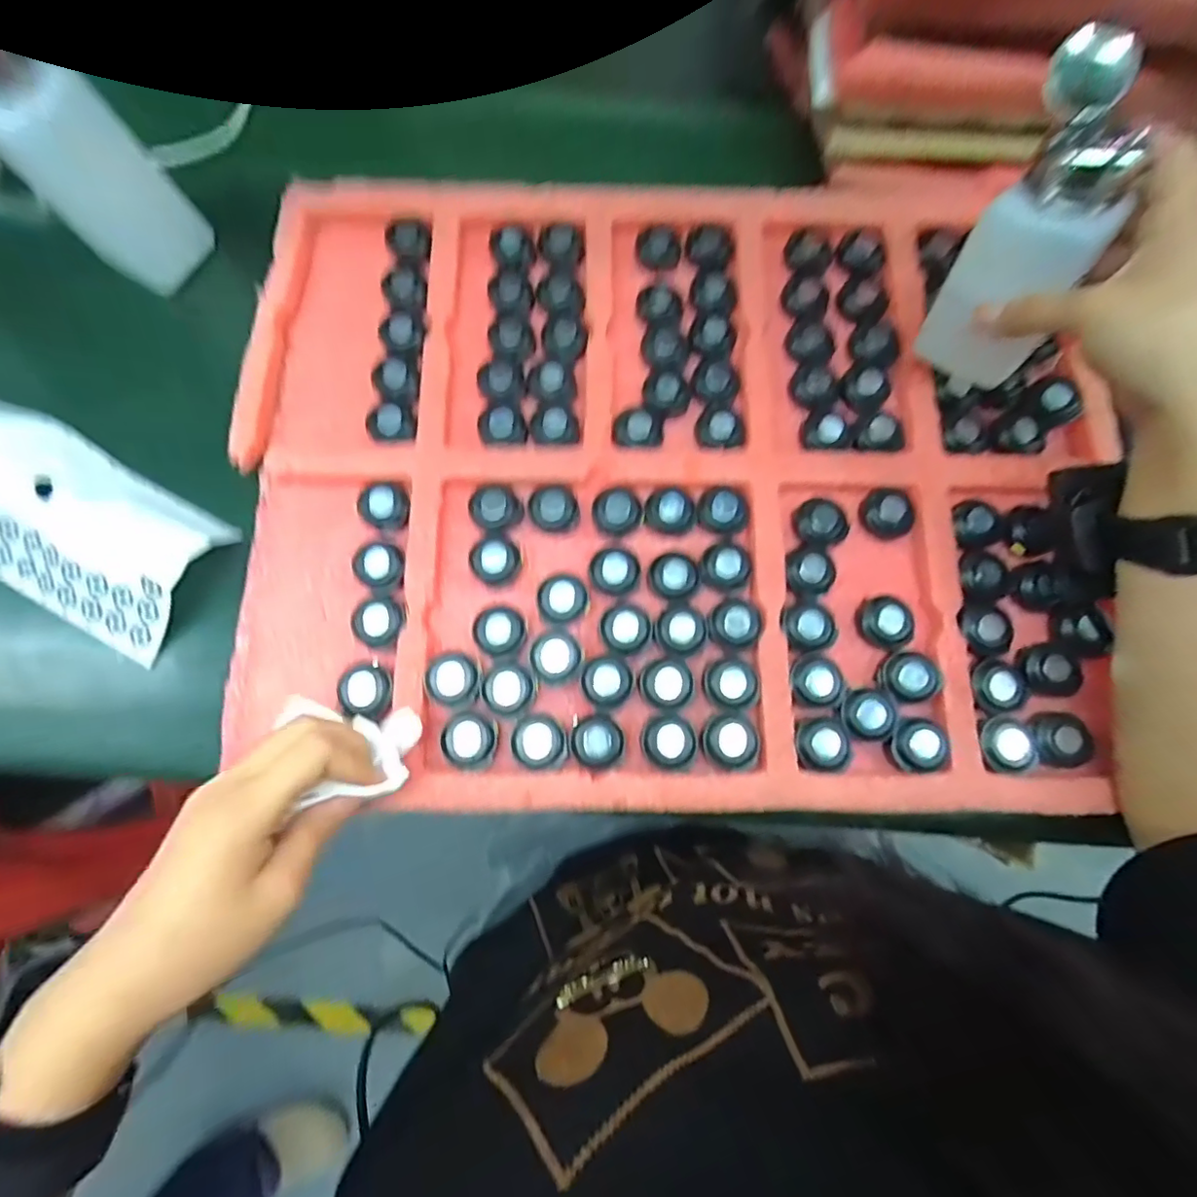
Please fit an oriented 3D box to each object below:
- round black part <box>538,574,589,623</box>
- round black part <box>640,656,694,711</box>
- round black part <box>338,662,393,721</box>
[{"bbox_3d":[-0.020,0.000,0.308,0.026,0.012,0.025,0,78,-1],"label":"round black part"},{"bbox_3d":[0.037,0.046,0.297,0.027,0.006,0.025,0,78,-1],"label":"round black part"},{"bbox_3d":[-0.123,0.049,0.291,0.025,0.005,0.030,-14,79,-4],"label":"round black part"}]

